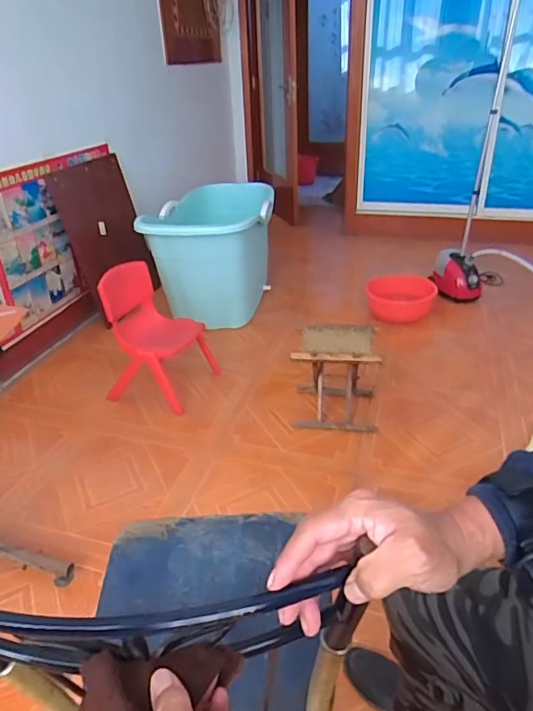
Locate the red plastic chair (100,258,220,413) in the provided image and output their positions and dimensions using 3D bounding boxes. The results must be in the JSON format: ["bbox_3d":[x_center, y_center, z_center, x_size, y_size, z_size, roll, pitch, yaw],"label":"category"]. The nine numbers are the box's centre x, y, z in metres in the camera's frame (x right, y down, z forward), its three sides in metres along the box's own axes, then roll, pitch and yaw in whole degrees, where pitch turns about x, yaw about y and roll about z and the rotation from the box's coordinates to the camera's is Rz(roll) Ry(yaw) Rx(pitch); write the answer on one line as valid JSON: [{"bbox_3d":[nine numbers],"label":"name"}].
[{"bbox_3d":[-0.424,-0.077,1.943,0.315,0.504,0.332,8,32,17],"label":"red plastic chair"}]

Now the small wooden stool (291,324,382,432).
[{"bbox_3d":[0.253,0.076,1.803,0.296,0.314,0.266,5,31,13],"label":"small wooden stool"}]

